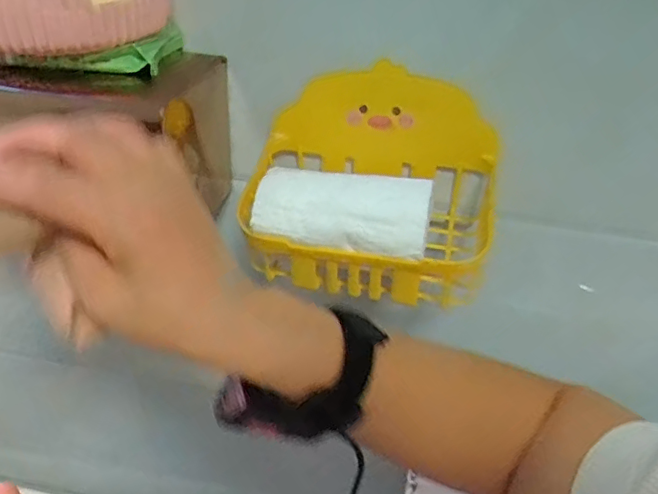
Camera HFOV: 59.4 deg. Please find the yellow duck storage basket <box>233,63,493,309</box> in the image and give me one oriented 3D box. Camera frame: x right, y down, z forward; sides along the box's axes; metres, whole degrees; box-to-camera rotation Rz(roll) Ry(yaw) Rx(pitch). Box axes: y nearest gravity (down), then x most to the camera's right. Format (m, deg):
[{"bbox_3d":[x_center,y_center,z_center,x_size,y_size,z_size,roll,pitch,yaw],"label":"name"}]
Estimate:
[{"bbox_3d":[0.030,-0.046,0.439,0.182,0.137,0.114,7,34,7],"label":"yellow duck storage basket"}]

